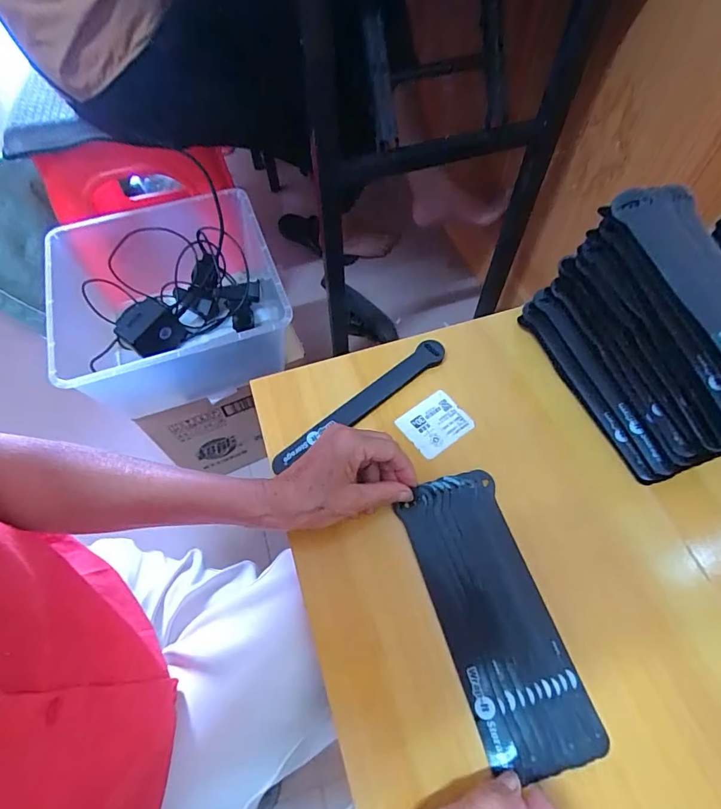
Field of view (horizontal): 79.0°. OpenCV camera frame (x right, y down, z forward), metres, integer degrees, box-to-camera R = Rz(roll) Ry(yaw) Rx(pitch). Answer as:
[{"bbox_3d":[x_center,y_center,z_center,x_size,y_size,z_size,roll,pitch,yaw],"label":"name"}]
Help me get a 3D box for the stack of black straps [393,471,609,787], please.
[{"bbox_3d":[0.097,0.149,0.324,0.080,0.008,0.197,-16,62,-7],"label":"stack of black straps"}]

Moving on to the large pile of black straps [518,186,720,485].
[{"bbox_3d":[0.250,-0.057,0.368,0.103,0.135,0.203,-20,61,-10],"label":"large pile of black straps"}]

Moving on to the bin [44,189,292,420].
[{"bbox_3d":[-0.272,-0.147,0.665,0.306,0.146,0.301,-17,61,-8],"label":"bin"}]

